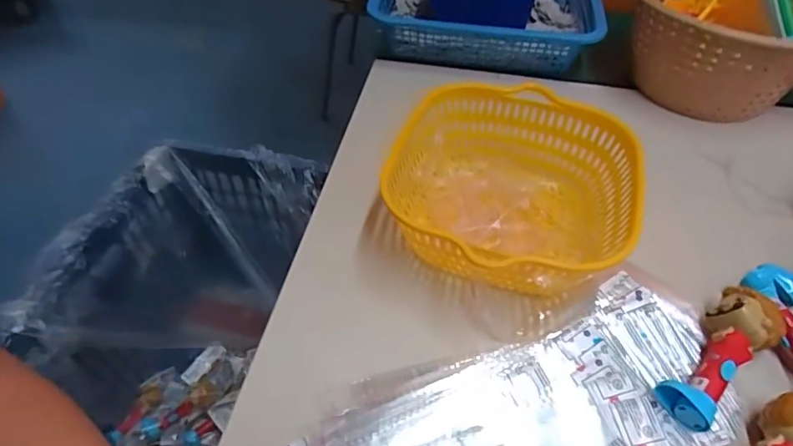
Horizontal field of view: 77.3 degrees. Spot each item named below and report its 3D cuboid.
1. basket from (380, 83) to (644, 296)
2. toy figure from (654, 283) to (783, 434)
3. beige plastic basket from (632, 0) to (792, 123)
[{"bbox_3d":[0.097,-0.026,0.429,0.186,0.082,0.204,17,51,13],"label":"basket"},{"bbox_3d":[0.229,0.094,0.353,0.119,0.041,0.042,-33,57,-27],"label":"toy figure"},{"bbox_3d":[0.382,-0.226,0.586,0.216,0.131,0.216,24,52,18],"label":"beige plastic basket"}]

